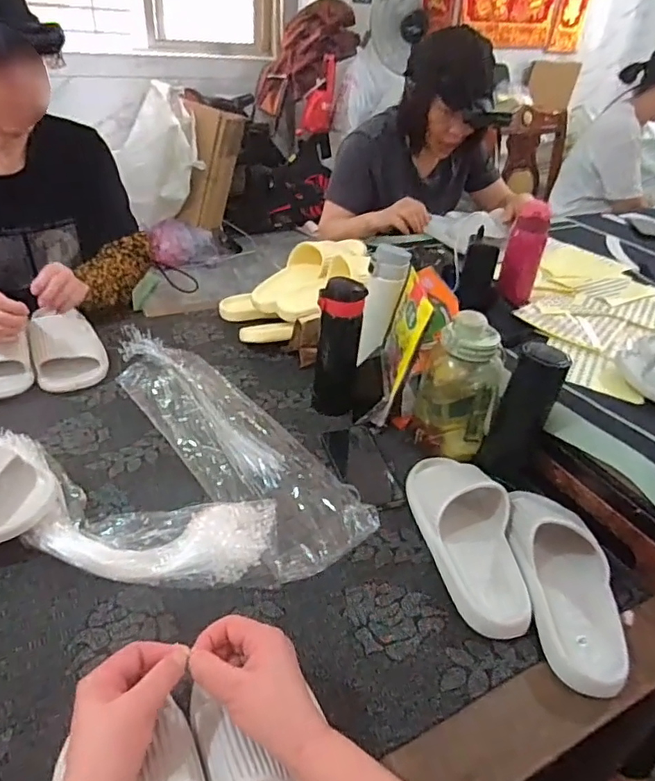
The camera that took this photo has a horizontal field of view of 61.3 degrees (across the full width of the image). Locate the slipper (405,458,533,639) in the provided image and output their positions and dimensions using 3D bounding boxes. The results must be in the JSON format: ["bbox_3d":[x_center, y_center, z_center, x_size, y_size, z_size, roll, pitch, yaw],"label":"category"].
[{"bbox_3d":[0.173,0.169,0.681,0.110,0.062,0.261,-2,36,-10],"label":"slipper"}]

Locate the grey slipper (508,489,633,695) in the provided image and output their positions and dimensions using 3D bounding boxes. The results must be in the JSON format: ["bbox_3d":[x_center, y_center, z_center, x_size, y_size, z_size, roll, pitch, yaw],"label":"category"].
[{"bbox_3d":[0.273,0.201,0.633,0.097,0.069,0.262,3,35,-4],"label":"grey slipper"}]

